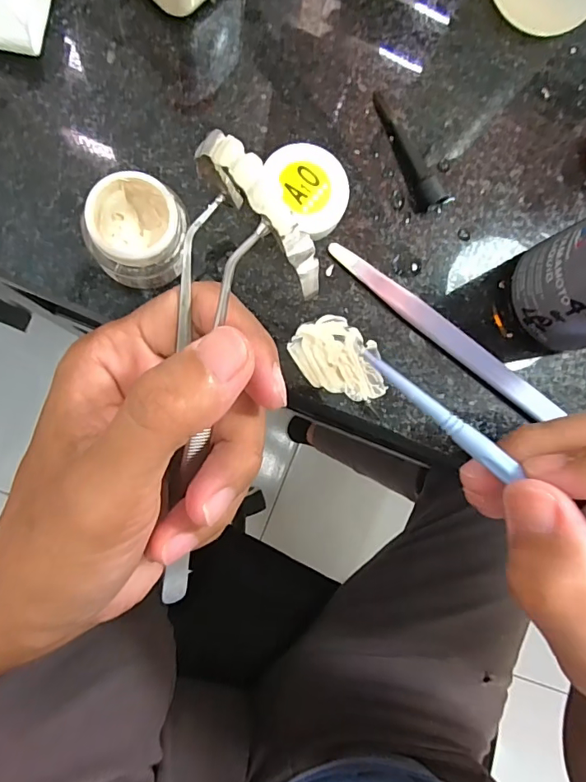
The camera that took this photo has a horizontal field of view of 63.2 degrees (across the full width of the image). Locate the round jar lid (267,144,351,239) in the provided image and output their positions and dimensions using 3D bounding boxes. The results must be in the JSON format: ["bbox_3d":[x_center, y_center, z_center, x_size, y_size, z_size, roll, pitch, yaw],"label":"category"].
[{"bbox_3d":[0.005,-0.071,0.171,0.028,0.011,0.031,-16,89,-9],"label":"round jar lid"}]

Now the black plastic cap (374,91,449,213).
[{"bbox_3d":[0.042,-0.091,0.179,0.008,0.009,0.048,-26,91,-9],"label":"black plastic cap"}]

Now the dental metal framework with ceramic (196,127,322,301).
[{"bbox_3d":[-0.006,-0.043,0.116,0.011,0.006,0.043,-42,105,-8],"label":"dental metal framework with ceramic"}]

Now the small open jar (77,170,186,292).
[{"bbox_3d":[-0.050,-0.049,0.155,0.029,0.024,0.032,17,84,-7],"label":"small open jar"}]

